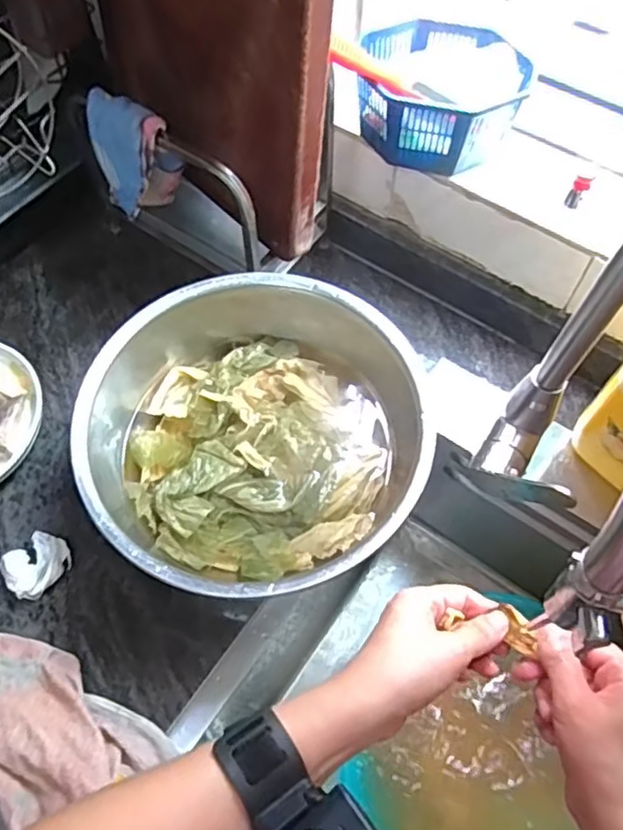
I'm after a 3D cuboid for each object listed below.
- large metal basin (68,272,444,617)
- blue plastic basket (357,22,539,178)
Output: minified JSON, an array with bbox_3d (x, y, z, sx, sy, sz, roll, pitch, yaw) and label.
[{"bbox_3d":[-0.053,0.009,0.560,0.261,0.108,0.305,-15,63,-7],"label":"large metal basin"},{"bbox_3d":[0.115,-0.284,0.576,0.135,0.071,0.117,1,62,1],"label":"blue plastic basket"}]

